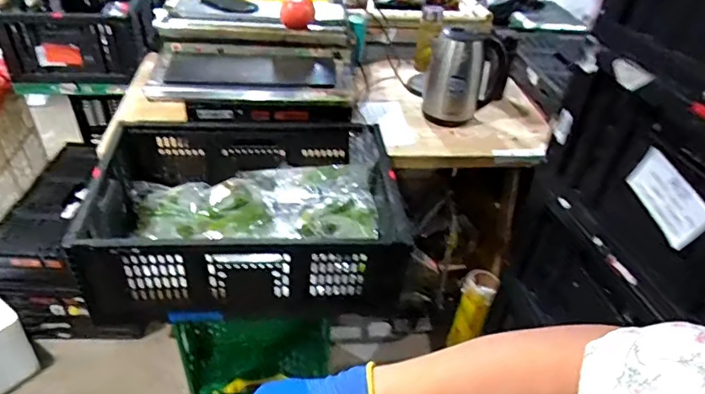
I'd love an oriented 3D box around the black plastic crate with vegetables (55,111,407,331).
[{"bbox_3d":[-0.213,0.018,1.071,0.598,0.220,0.422,-8,45,-6],"label":"black plastic crate with vegetables"}]

